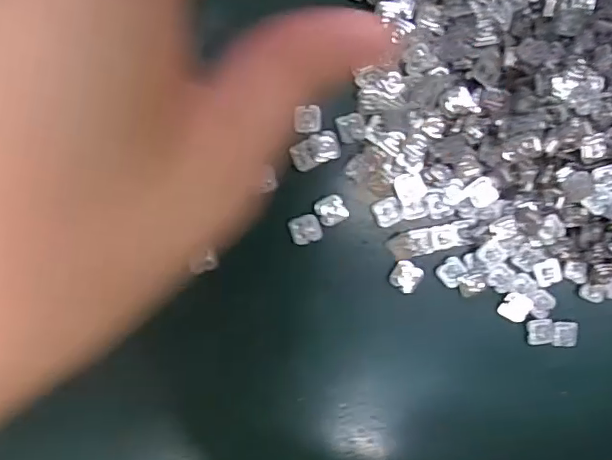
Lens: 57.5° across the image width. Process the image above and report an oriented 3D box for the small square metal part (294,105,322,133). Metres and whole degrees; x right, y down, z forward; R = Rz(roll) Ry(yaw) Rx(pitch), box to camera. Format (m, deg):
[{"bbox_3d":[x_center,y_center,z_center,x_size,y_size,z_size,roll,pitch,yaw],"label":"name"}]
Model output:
[{"bbox_3d":[0.001,-0.041,0.206,0.010,0.004,0.010,-7,93,-9],"label":"small square metal part"}]

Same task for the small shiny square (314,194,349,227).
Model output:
[{"bbox_3d":[0.010,-0.007,0.210,0.011,0.004,0.011,-27,96,-7],"label":"small shiny square"}]

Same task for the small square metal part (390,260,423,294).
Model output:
[{"bbox_3d":[0.039,0.018,0.217,0.011,0.005,0.011,31,87,-9],"label":"small square metal part"}]

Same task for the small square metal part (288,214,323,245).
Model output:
[{"bbox_3d":[0.000,0.000,0.209,0.011,0.004,0.011,-22,95,-8],"label":"small square metal part"}]

